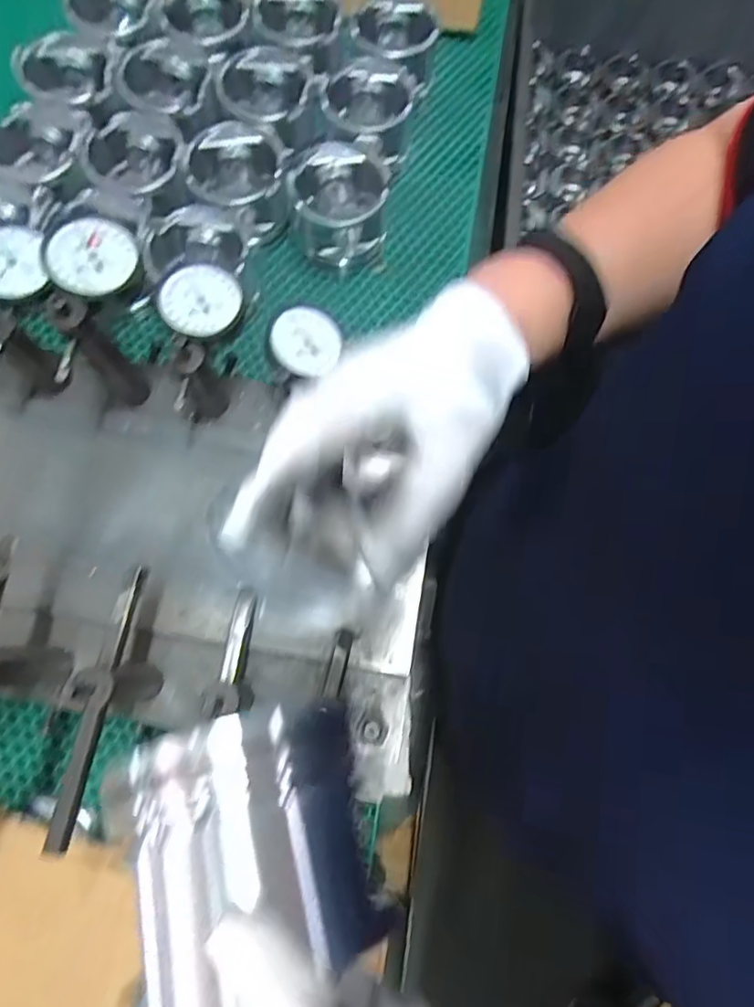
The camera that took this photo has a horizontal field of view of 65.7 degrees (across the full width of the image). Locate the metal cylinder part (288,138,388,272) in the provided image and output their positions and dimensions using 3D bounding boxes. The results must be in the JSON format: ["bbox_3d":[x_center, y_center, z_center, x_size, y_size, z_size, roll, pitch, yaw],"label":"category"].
[{"bbox_3d":[-0.039,-0.302,0.598,0.094,0.069,0.097,7,74,0],"label":"metal cylinder part"}]

